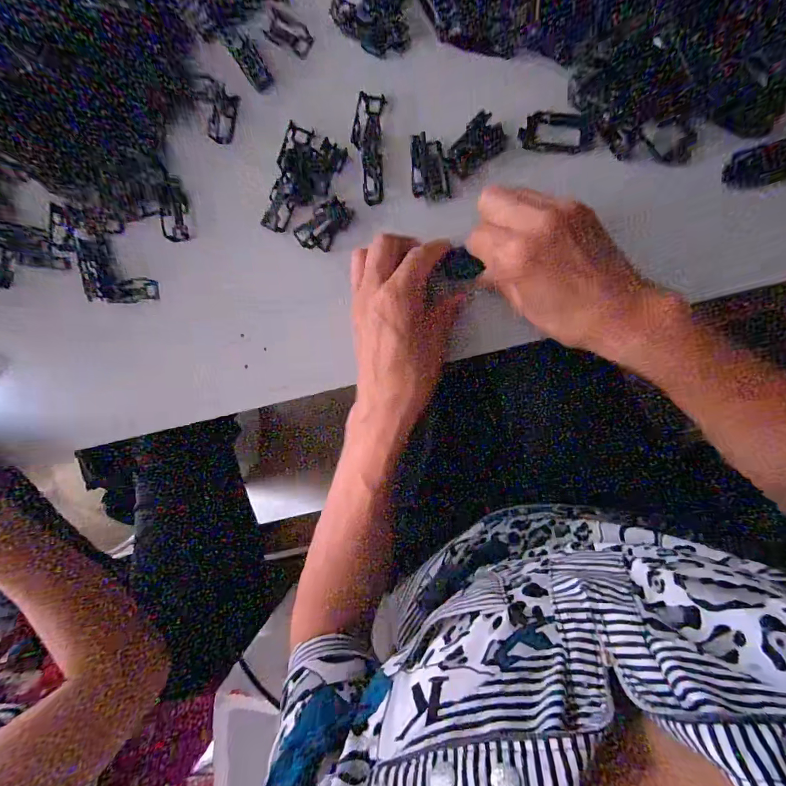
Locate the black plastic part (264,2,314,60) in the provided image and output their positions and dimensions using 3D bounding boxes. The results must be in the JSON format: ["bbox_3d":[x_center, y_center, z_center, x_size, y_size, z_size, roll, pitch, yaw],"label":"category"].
[{"bbox_3d":[-0.083,-0.286,0.326,0.045,0.004,0.023,35,98,5],"label":"black plastic part"}]

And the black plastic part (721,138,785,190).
[{"bbox_3d":[0.252,-0.154,0.275,0.054,0.004,0.025,-6,121,14],"label":"black plastic part"}]

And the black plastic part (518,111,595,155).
[{"bbox_3d":[0.120,-0.189,0.299,0.052,0.004,0.024,13,121,10],"label":"black plastic part"}]

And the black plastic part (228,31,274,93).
[{"bbox_3d":[-0.114,-0.266,0.333,0.018,0.005,0.040,-34,88,9],"label":"black plastic part"}]

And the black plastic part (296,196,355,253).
[{"bbox_3d":[-0.055,-0.136,0.332,0.046,0.009,0.027,-43,87,8],"label":"black plastic part"}]

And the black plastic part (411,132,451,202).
[{"bbox_3d":[0.028,-0.169,0.308,0.027,0.011,0.044,-4,93,8],"label":"black plastic part"}]

